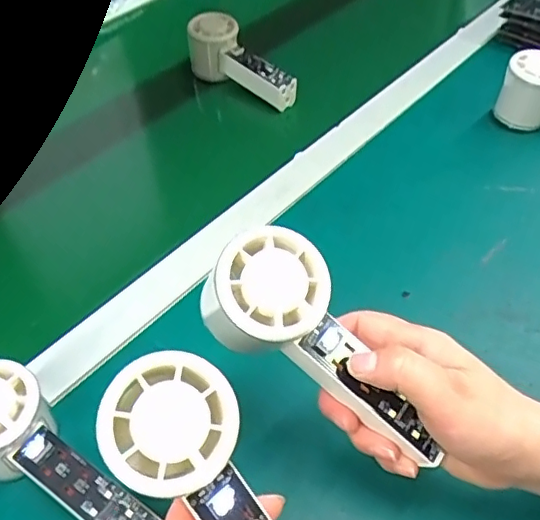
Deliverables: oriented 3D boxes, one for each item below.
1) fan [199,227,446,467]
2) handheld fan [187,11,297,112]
[{"bbox_3d":[0.026,0.050,0.289,0.146,0.034,0.064,47,57,-9],"label":"fan"},{"bbox_3d":[-0.035,-0.222,0.629,0.046,0.063,0.147,-31,53,-22],"label":"handheld fan"}]

